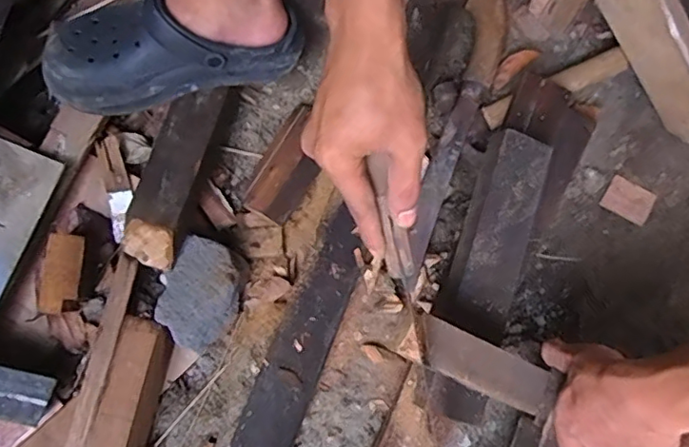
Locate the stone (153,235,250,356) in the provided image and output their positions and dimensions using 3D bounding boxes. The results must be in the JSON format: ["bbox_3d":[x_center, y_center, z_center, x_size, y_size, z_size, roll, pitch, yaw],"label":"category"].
[{"bbox_3d":[-0.156,0.078,0.624,0.069,0.068,0.113,15,78,4],"label":"stone"}]

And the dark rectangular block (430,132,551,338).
[{"bbox_3d":[0.146,0.010,0.554,0.067,0.041,0.203,18,78,6],"label":"dark rectangular block"}]

